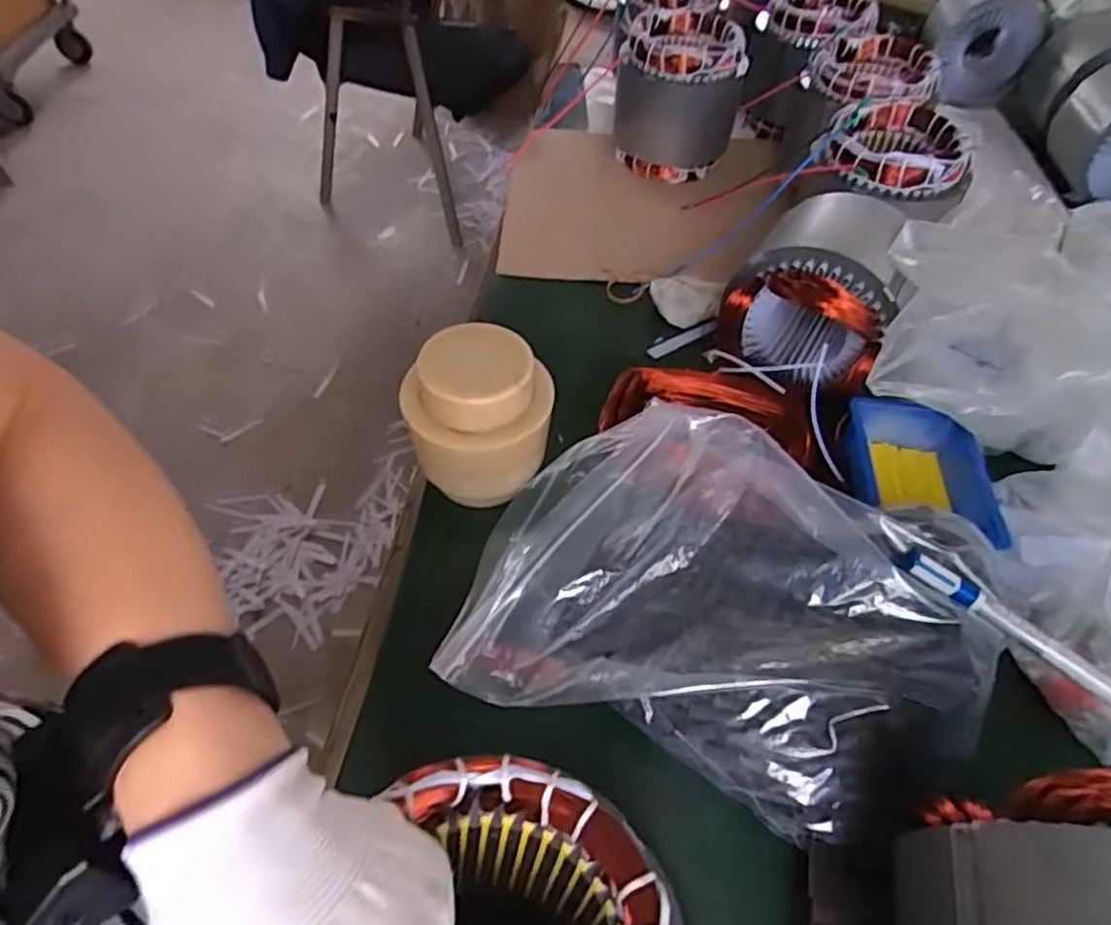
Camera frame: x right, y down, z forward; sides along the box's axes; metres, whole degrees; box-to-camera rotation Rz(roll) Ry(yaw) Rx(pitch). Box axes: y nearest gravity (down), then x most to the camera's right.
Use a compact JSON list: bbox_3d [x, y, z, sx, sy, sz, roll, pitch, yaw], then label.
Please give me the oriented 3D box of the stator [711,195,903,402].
[{"bbox_3d":[0.227,-0.162,0.624,0.139,0.116,0.144,18,52,13],"label":"stator"}]

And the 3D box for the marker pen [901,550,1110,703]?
[{"bbox_3d":[0.279,0.100,0.428,0.141,0.011,0.019,34,56,5],"label":"marker pen"}]

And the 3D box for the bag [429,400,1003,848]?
[{"bbox_3d":[0.113,0.083,0.436,0.299,0.088,0.218,18,52,14],"label":"bag"}]

